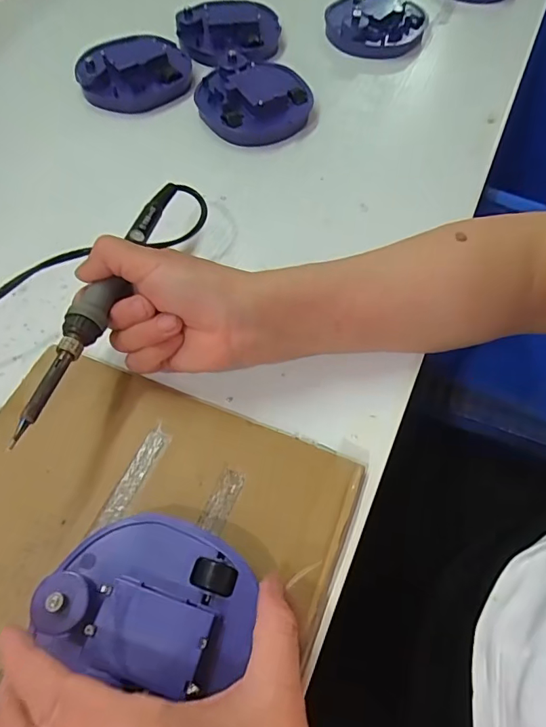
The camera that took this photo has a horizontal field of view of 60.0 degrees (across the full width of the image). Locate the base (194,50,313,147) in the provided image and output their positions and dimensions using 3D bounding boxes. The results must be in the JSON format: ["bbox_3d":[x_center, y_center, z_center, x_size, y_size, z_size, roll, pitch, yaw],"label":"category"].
[{"bbox_3d":[-0.018,-0.254,0.452,0.102,0.029,0.096,0,61,0],"label":"base"}]

